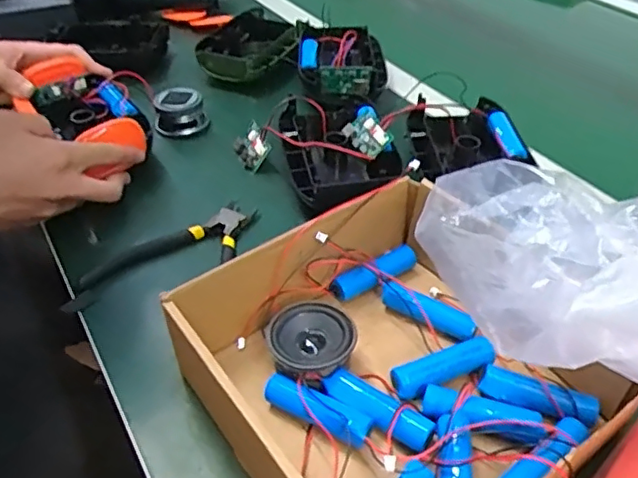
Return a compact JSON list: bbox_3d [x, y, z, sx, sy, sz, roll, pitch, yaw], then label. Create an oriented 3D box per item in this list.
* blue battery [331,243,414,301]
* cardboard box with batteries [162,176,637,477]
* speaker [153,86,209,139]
[{"bbox_3d":[0.041,0.024,0.427,0.065,0.020,0.018,-24,47,-25],"label":"blue battery"},{"bbox_3d":[0.034,0.079,0.342,0.224,0.069,0.211,-27,50,-28],"label":"cardboard box with batteries"},{"bbox_3d":[-0.141,-0.131,0.607,0.053,0.035,0.047,-7,42,-9],"label":"speaker"}]

